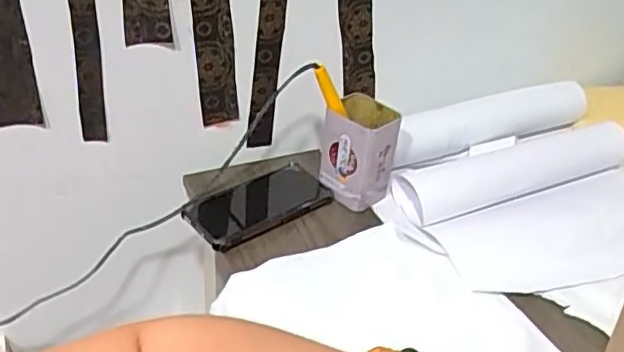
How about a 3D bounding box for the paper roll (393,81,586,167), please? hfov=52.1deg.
[{"bbox_3d":[0.243,-0.073,0.867,0.311,0.054,0.057,-12,41,-22],"label":"paper roll"}]

